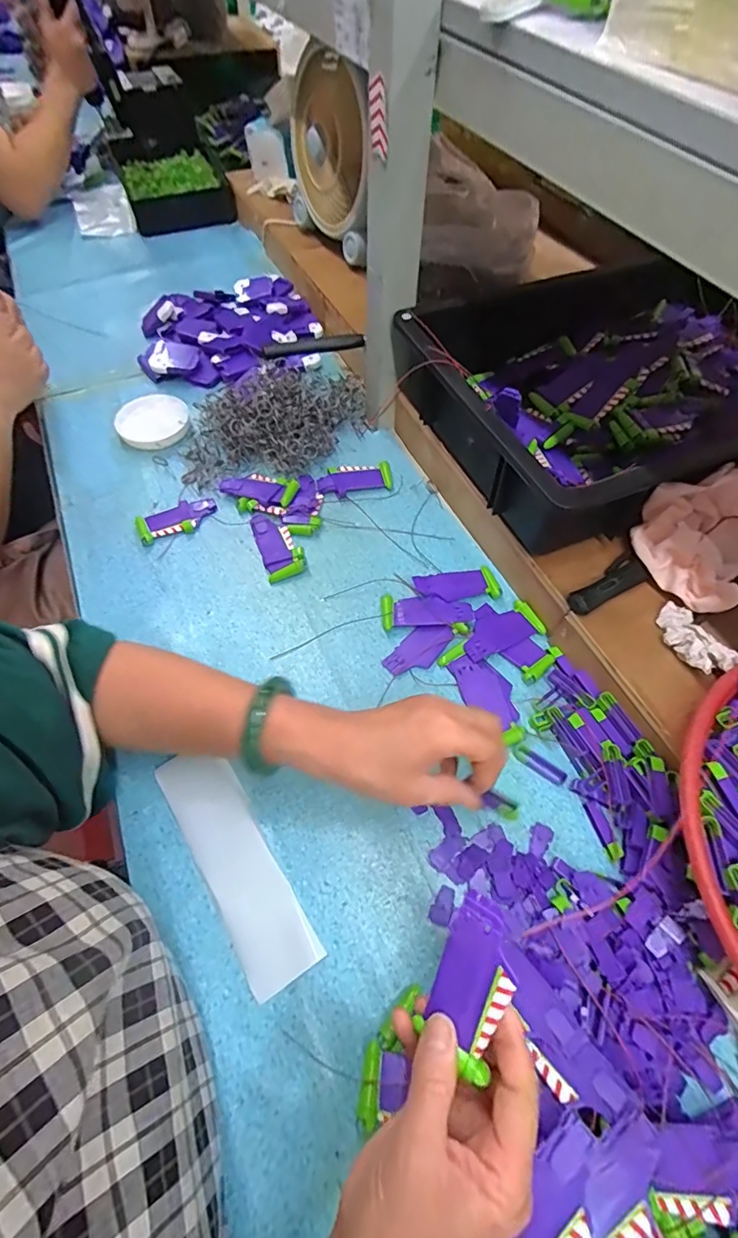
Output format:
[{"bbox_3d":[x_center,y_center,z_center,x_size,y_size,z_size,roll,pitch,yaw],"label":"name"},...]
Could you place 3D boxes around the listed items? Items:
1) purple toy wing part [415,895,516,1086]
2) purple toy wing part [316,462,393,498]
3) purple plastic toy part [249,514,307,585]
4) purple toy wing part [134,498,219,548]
[{"bbox_3d":[0.054,0.187,0.254,0.037,0.005,0.080,20,95,33],"label":"purple toy wing part"},{"bbox_3d":[-0.017,-0.170,0.597,0.090,0.009,0.047,-9,61,-4],"label":"purple toy wing part"},{"bbox_3d":[-0.100,-0.082,0.546,0.043,0.014,0.087,-19,62,-9],"label":"purple plastic toy part"},{"bbox_3d":[-0.218,-0.115,0.563,0.089,0.011,0.041,-23,63,-11],"label":"purple toy wing part"}]

